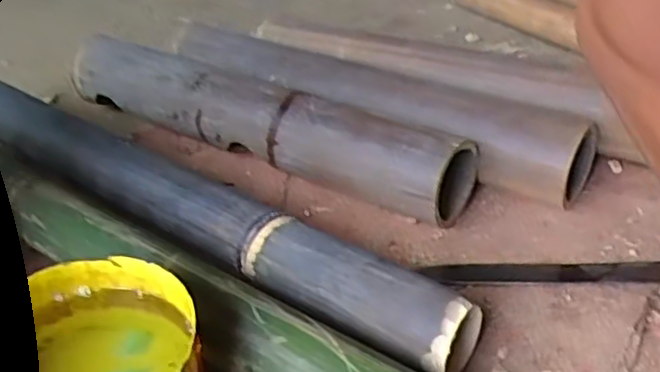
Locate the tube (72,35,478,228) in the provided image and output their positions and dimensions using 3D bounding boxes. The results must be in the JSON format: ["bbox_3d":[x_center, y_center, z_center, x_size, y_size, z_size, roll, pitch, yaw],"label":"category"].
[{"bbox_3d":[-0.086,-0.073,0.732,0.492,0.080,0.077,21,43,29],"label":"tube"}]

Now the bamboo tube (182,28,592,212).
[{"bbox_3d":[0.028,-0.090,0.752,0.502,0.079,0.084,22,43,30],"label":"bamboo tube"}]

